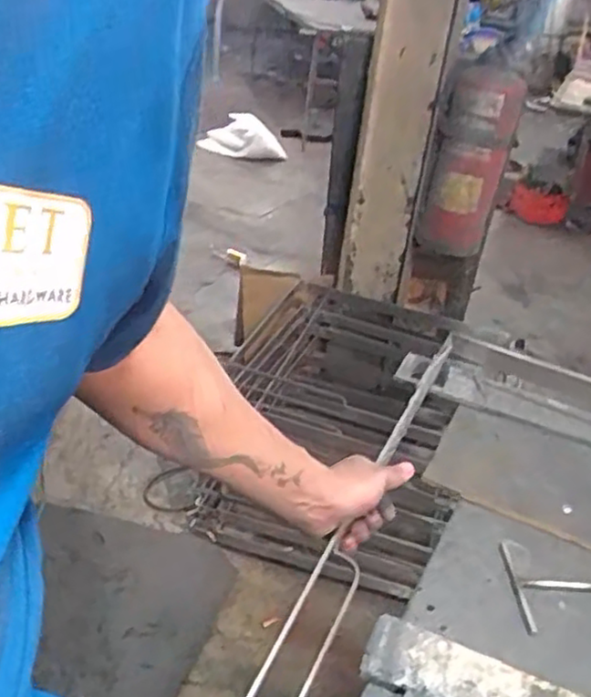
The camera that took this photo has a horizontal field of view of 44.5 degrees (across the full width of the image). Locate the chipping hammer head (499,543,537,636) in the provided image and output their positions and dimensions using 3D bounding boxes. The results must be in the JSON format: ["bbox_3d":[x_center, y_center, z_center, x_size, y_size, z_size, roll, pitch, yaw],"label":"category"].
[{"bbox_3d":[0.202,0.215,0.658,0.009,0.006,0.101,3,32,-5],"label":"chipping hammer head"}]

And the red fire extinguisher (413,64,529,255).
[{"bbox_3d":[0.431,-0.459,1.812,0.186,0.453,0.154,13,32,10],"label":"red fire extinguisher"}]

